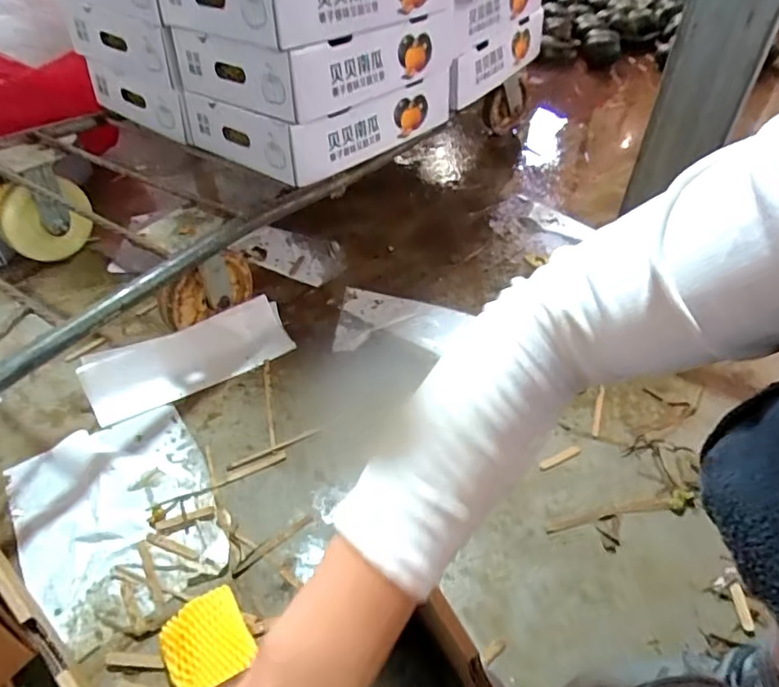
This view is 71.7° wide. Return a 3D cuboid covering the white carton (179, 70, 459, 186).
[{"bbox_3d":[-0.107,-0.388,0.879,0.256,0.082,0.360,31,52,28],"label":"white carton"}]

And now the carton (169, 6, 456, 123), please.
[{"bbox_3d":[-0.104,-0.460,0.827,0.266,0.088,0.355,31,52,28],"label":"carton"}]

